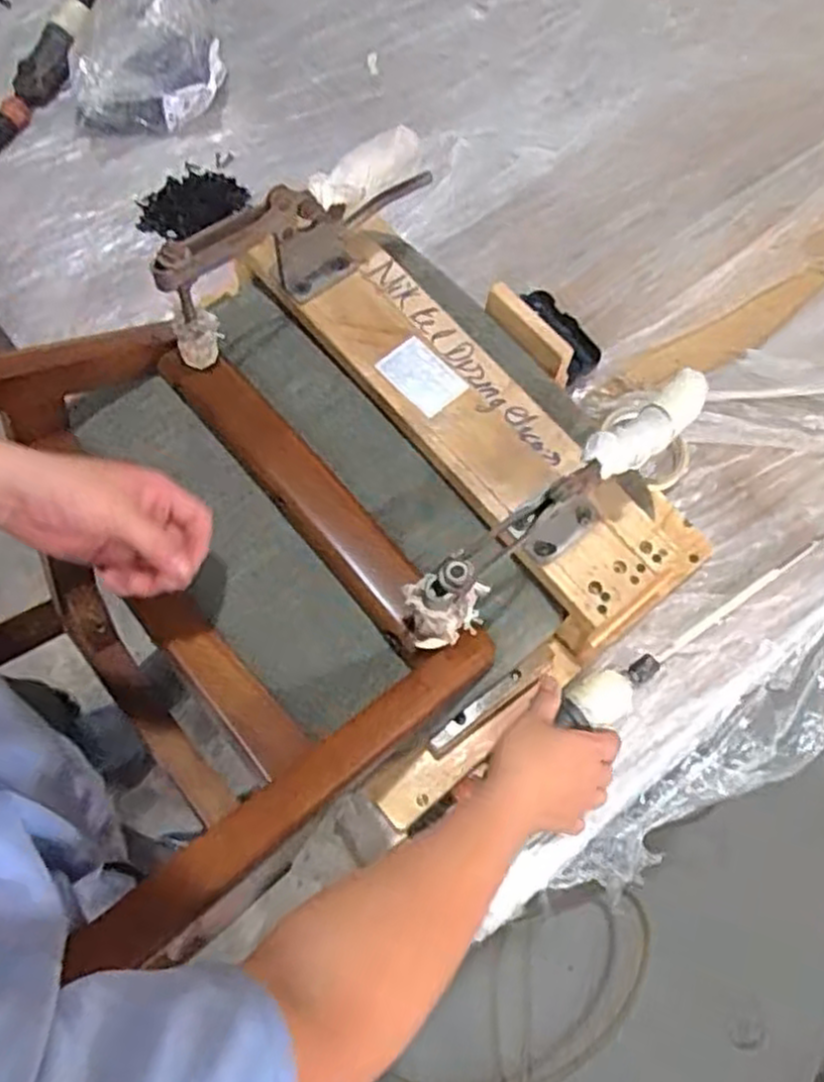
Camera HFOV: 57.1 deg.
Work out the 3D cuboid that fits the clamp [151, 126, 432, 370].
[{"bbox_3d":[-0.087,-0.263,0.642,0.276,0.118,0.037,-37,75,-14],"label":"clamp"}]

